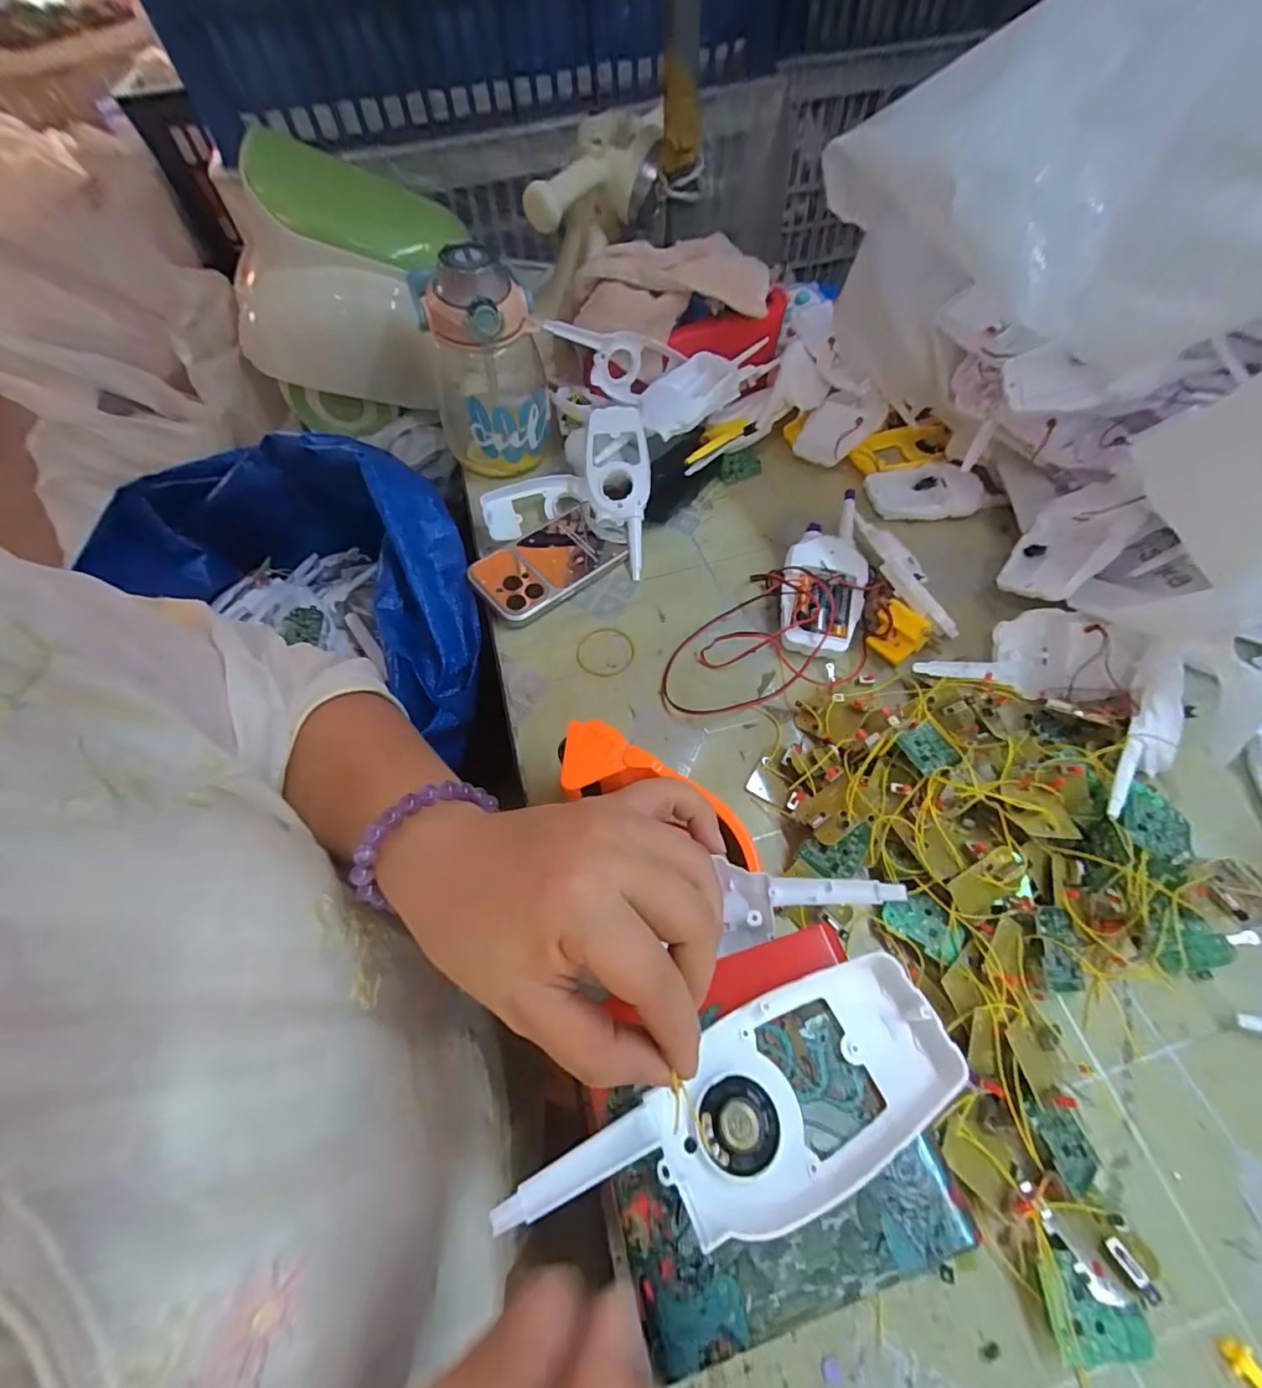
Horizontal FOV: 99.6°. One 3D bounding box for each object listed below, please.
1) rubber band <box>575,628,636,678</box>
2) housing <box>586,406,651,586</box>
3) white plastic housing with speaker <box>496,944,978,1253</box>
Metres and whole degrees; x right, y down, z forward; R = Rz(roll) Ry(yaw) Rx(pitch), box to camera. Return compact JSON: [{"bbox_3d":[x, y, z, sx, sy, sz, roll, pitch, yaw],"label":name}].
[{"bbox_3d":[-0.021,-0.036,0.438,0.048,0.004,0.051,-5,57,0],"label":"rubber band"},{"bbox_3d":[-0.008,-0.188,0.492,0.059,0.022,0.164,-8,87,-1],"label":"housing"},{"bbox_3d":[0.039,0.152,0.189,0.161,0.018,0.059,-17,58,-13],"label":"white plastic housing with speaker"}]

